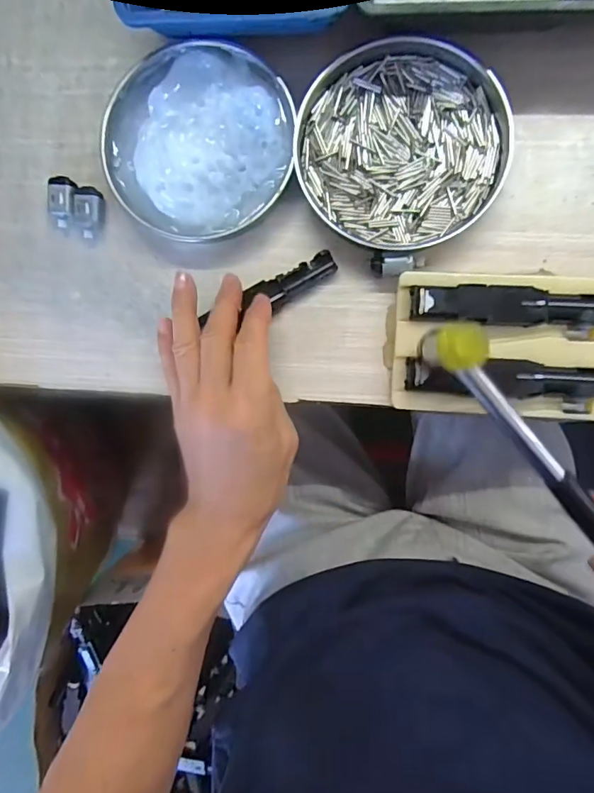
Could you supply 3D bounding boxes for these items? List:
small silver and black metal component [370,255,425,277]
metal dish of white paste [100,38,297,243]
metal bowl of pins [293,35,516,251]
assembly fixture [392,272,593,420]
[{"bbox_3d":[0.067,-0.086,0.313,0.035,0.010,0.013,2,90,6],"label":"small silver and black metal component"},{"bbox_3d":[-0.068,-0.175,0.327,0.125,0.027,0.129,0,90,6],"label":"metal dish of white paste"},{"bbox_3d":[0.067,-0.164,0.314,0.129,0.023,0.132,0,90,6],"label":"metal bowl of pins"},{"bbox_3d":[0.134,-0.032,0.304,0.139,0.030,0.087,3,90,6],"label":"assembly fixture"}]

